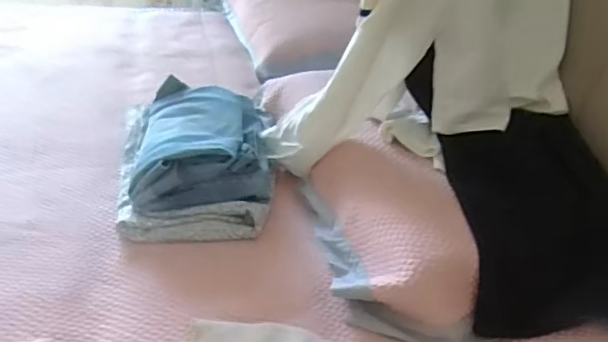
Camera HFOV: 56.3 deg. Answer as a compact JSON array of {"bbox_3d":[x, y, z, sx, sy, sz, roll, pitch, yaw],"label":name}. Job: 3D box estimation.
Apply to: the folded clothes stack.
[{"bbox_3d":[-0.161,-0.032,0.862,0.224,0.107,0.326,-1,33,-11],"label":"folded clothes stack"}]

